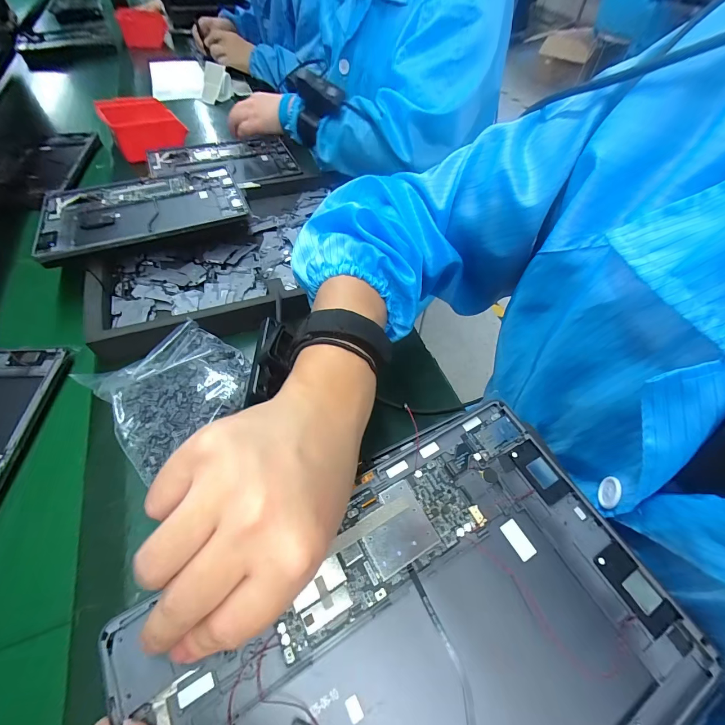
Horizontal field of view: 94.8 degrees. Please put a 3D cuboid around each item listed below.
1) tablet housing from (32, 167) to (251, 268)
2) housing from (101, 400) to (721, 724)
[{"bbox_3d":[-0.302,-0.217,0.463,0.253,0.019,0.173,-22,59,-15],"label":"tablet housing"},{"bbox_3d":[0.031,0.136,0.164,0.243,0.012,0.167,-26,64,-19],"label":"housing"}]

